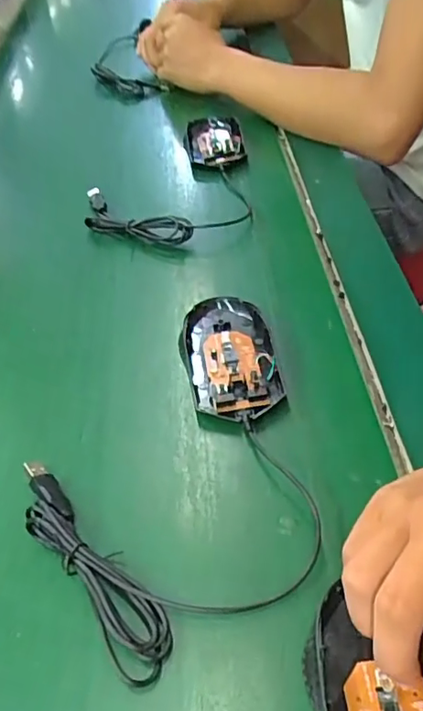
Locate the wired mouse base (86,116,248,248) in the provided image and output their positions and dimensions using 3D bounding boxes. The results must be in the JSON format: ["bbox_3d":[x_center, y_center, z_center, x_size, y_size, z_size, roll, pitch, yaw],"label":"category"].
[{"bbox_3d":[-0.043,-0.193,0.551,0.157,0.020,0.239,-3,44,3],"label":"wired mouse base"}]

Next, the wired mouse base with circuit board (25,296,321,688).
[{"bbox_3d":[-0.001,0.057,0.322,0.161,0.015,0.234,26,54,25],"label":"wired mouse base with circuit board"}]

